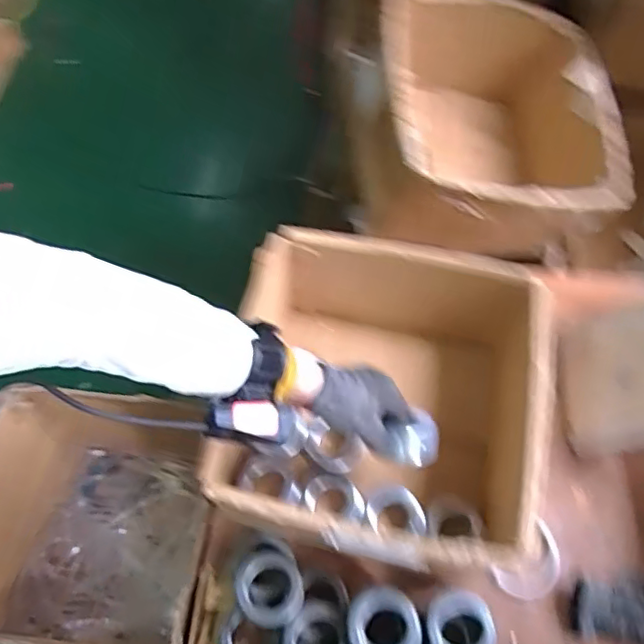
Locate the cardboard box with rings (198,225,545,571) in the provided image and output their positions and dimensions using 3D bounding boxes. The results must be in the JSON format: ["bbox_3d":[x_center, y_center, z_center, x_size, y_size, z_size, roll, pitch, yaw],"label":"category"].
[{"bbox_3d":[0.080,0.114,0.703,0.347,0.240,0.331,15,62,8],"label":"cardboard box with rings"}]

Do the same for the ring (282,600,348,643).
[{"bbox_3d":[-0.001,0.324,0.590,0.068,0.026,0.065,0,61,0],"label":"ring"}]

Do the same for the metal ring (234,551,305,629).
[{"bbox_3d":[-0.055,0.275,0.602,0.072,0.022,0.068,7,66,-17],"label":"metal ring"}]

